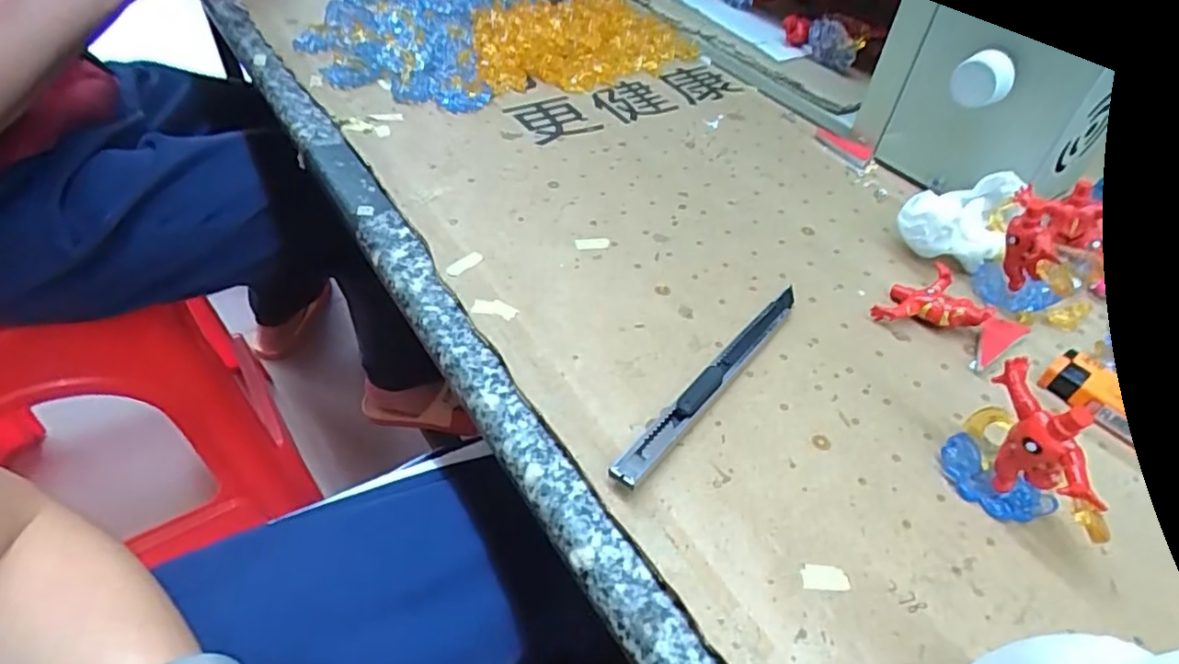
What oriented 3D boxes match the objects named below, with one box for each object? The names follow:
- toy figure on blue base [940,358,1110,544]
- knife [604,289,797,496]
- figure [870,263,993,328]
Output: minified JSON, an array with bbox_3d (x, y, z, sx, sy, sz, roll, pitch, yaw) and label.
[{"bbox_3d":[0.154,0.043,0.219,0.027,0.051,0.051,-23,52,-25],"label":"toy figure on blue base"},{"bbox_3d":[0.053,0.016,0.264,0.011,0.012,0.136,33,52,24],"label":"knife"},{"bbox_3d":[0.156,-0.016,0.303,0.049,0.015,0.031,7,46,2],"label":"figure"}]

